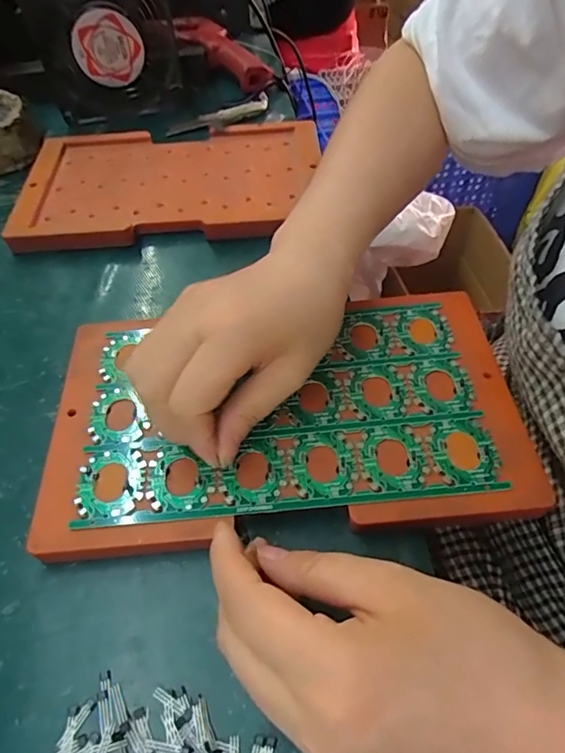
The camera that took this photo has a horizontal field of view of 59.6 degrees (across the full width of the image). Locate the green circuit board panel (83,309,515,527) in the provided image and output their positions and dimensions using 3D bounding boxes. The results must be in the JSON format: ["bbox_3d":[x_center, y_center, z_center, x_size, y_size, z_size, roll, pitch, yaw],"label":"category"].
[{"bbox_3d":[-0.001,0.014,0.262,0.203,0.005,0.126,-10,55,-4],"label":"green circuit board panel"}]

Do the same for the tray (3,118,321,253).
[{"bbox_3d":[-0.089,-0.164,0.403,0.233,0.017,0.143,-4,53,-1],"label":"tray"}]

